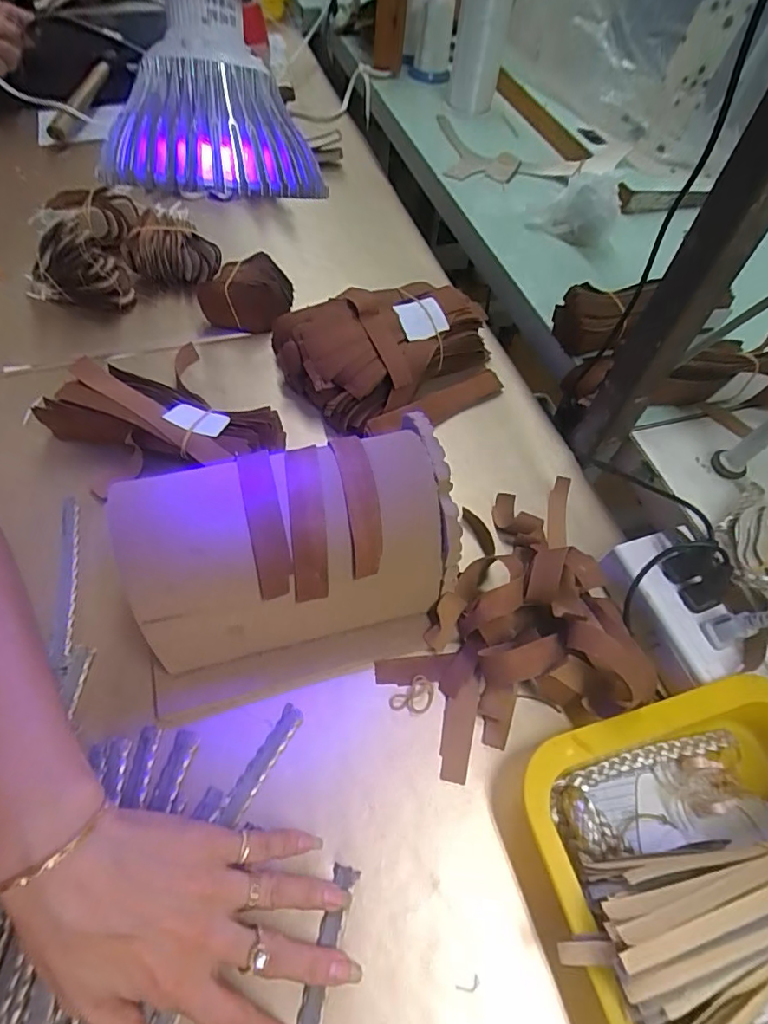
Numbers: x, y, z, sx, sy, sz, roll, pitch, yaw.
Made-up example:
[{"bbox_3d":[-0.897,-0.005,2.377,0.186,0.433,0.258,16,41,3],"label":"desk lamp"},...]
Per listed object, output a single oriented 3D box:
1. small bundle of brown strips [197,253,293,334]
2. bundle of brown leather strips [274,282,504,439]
[{"bbox_3d":[-0.138,-0.226,0.552,0.090,0.052,0.062,16,58,6],"label":"small bundle of brown strips"},{"bbox_3d":[0.005,-0.150,0.500,0.200,0.070,0.142,-10,59,-11],"label":"bundle of brown leather strips"}]

